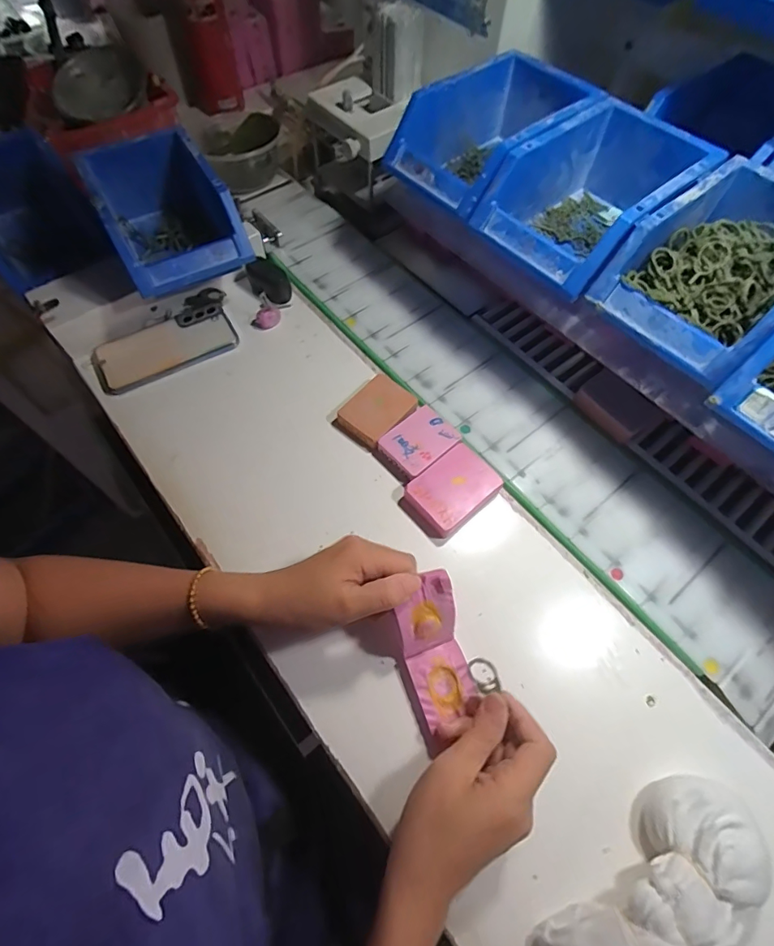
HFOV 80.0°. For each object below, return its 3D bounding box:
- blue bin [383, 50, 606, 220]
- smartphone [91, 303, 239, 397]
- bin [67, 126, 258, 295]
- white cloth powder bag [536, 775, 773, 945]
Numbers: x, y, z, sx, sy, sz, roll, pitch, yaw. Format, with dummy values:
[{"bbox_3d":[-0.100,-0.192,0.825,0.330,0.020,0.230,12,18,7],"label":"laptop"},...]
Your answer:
[{"bbox_3d":[0.103,-0.326,0.451,0.177,0.074,0.118,-36,69,-18],"label":"blue bin"},{"bbox_3d":[-0.248,-0.140,0.515,0.150,0.007,0.079,-30,68,-15],"label":"smartphone"},{"bbox_3d":[-0.241,-0.281,0.506,0.121,0.093,0.185,-27,66,-15],"label":"bin"},{"bbox_3d":[0.175,0.274,0.289,0.165,0.052,0.077,-36,70,-18],"label":"white cloth powder bag"}]

